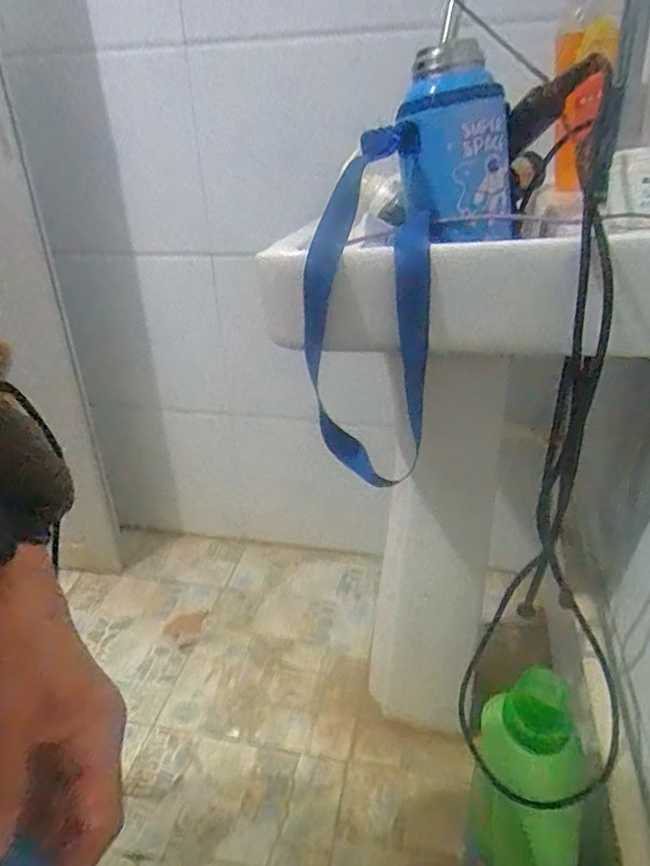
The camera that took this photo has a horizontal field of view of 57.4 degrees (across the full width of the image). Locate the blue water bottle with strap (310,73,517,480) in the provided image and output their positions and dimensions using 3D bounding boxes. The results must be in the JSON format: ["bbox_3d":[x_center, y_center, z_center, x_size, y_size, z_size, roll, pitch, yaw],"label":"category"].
[{"bbox_3d":[0.042,-0.129,0.483,0.168,0.326,0.109,24,8,42],"label":"blue water bottle with strap"}]

